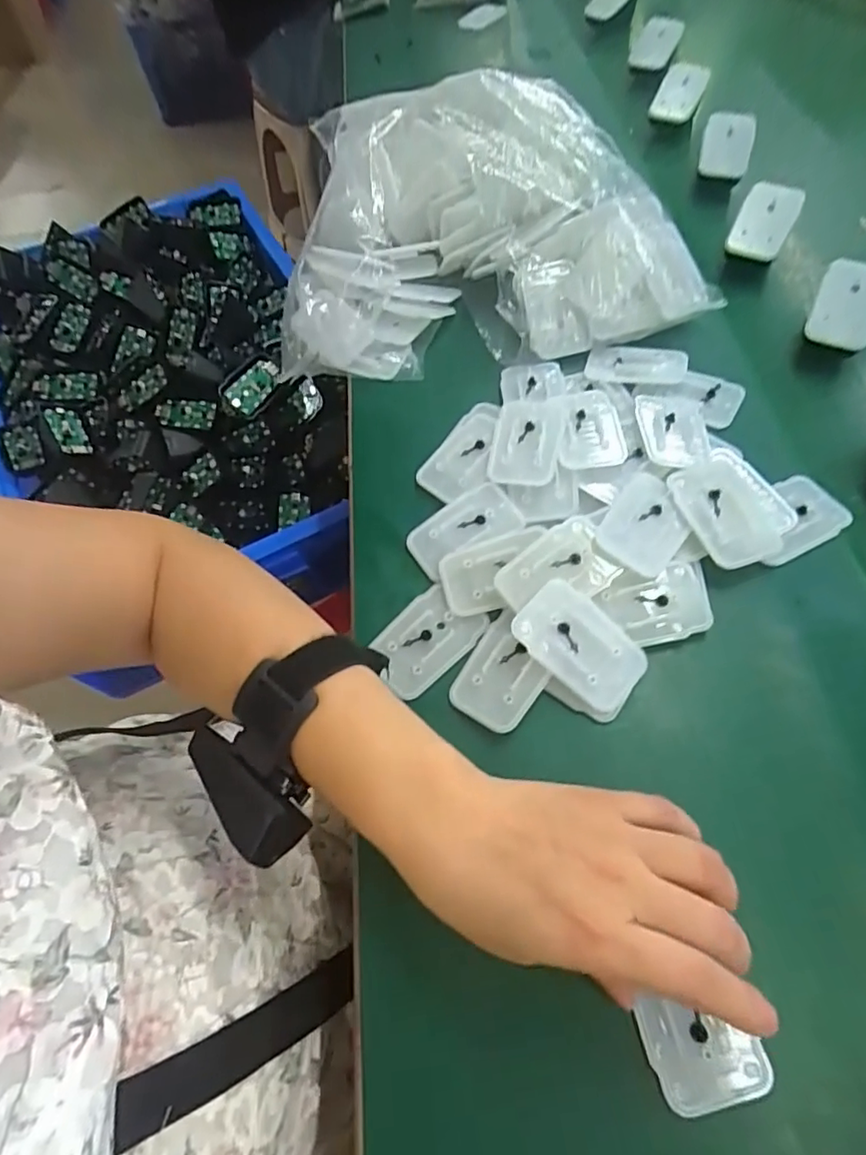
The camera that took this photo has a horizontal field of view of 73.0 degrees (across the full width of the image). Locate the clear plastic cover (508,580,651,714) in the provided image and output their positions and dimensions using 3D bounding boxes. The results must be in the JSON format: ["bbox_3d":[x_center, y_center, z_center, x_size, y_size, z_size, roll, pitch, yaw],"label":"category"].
[{"bbox_3d":[0.078,0.036,0.314,0.069,0.005,0.043,43,75,7],"label":"clear plastic cover"}]

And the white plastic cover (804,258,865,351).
[{"bbox_3d":[0.288,-0.188,0.404,0.042,0.008,0.057,22,96,11],"label":"white plastic cover"}]

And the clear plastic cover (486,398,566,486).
[{"bbox_3d":[0.061,-0.090,0.381,0.042,0.014,0.069,10,62,10],"label":"clear plastic cover"}]

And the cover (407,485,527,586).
[{"bbox_3d":[0.018,-0.030,0.364,0.068,0.004,0.042,-33,62,-1],"label":"cover"}]

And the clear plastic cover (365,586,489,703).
[{"bbox_3d":[-0.004,0.035,0.337,0.043,0.004,0.061,40,70,23],"label":"clear plastic cover"}]

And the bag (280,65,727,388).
[{"bbox_3d":[0.027,-0.287,0.460,0.302,0.102,0.247,-8,60,0],"label":"bag"}]

